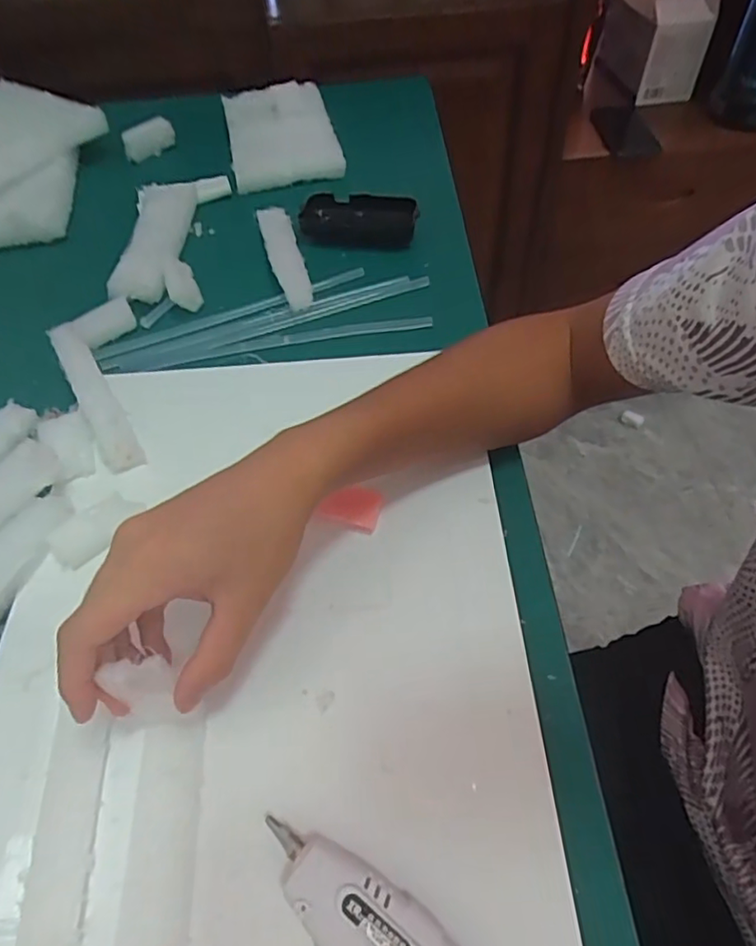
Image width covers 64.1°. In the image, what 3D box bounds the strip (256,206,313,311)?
[{"bbox_3d":[-0.087,-0.204,0.558,0.029,0.015,0.158,-14,54,-6],"label":"strip"}]

